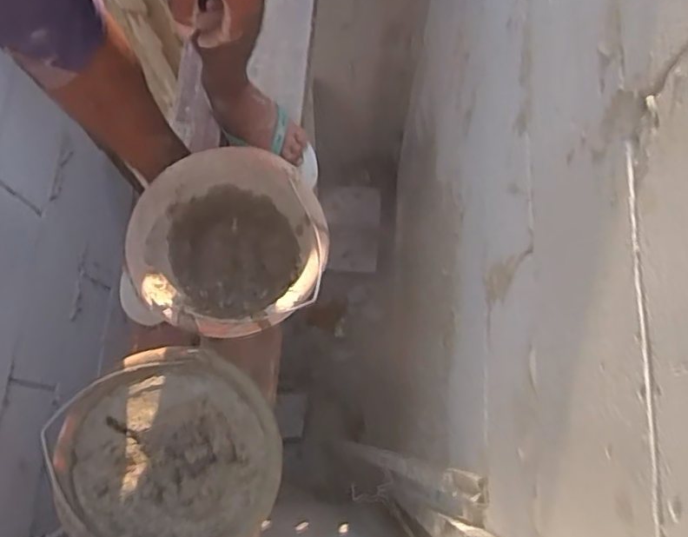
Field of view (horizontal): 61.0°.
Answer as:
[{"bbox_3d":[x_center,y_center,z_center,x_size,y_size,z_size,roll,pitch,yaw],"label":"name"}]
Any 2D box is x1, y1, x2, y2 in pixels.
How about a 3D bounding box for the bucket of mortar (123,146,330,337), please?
[{"bbox_3d":[-0.152,-0.015,0.830,0.238,0.162,0.251,0,72,0],"label":"bucket of mortar"}]

